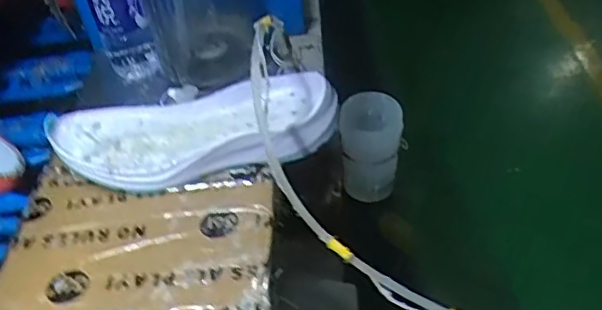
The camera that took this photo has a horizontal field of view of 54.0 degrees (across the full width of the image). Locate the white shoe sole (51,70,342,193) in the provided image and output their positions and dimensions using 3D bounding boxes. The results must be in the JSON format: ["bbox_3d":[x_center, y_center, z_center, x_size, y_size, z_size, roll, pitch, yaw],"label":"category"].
[{"bbox_3d":[-0.104,-0.028,0.585,0.277,0.064,0.115,-9,42,-2],"label":"white shoe sole"}]

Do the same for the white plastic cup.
[{"bbox_3d":[0.089,-0.009,0.735,0.067,0.129,0.067,-4,42,4],"label":"white plastic cup"}]

